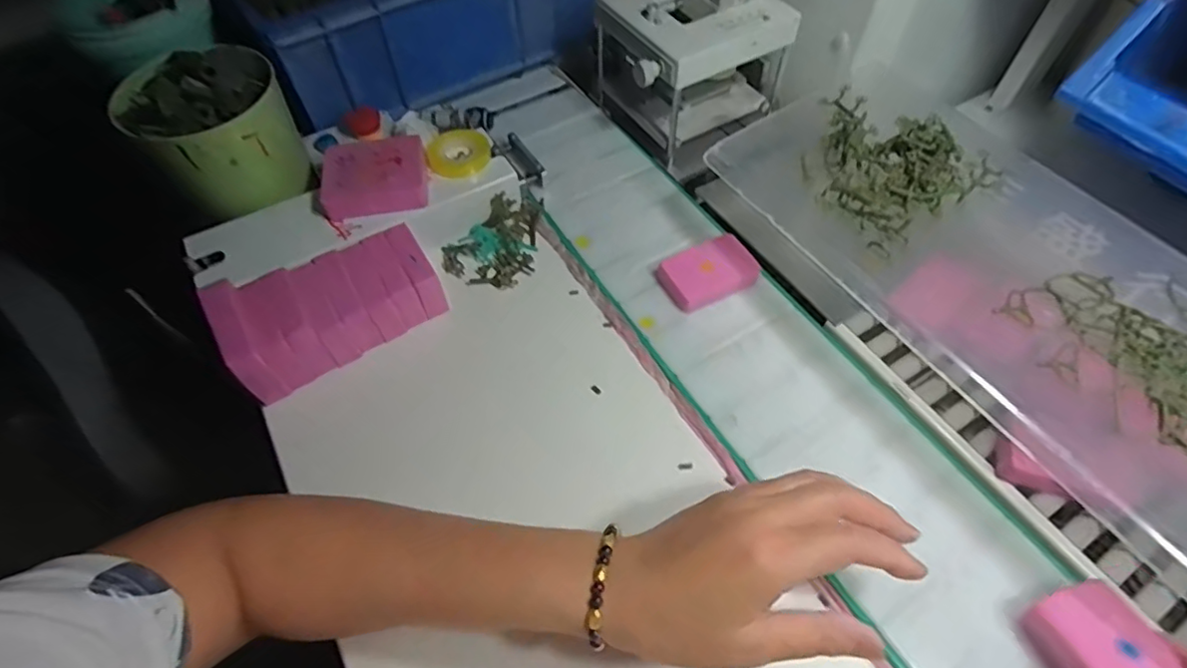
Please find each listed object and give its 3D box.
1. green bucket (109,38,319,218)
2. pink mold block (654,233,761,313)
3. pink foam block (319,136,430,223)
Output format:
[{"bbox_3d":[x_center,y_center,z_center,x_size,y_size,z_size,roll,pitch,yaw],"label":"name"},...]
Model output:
[{"bbox_3d":[-0.288,-0.157,0.466,0.103,0.116,0.097,-2,58,3],"label":"green bucket"},{"bbox_3d":[0.091,-0.048,0.464,0.072,0.017,0.045,-23,59,-10],"label":"pink mold block"},{"bbox_3d":[-0.171,-0.124,0.466,0.078,0.013,0.063,-10,79,-9],"label":"pink foam block"}]

